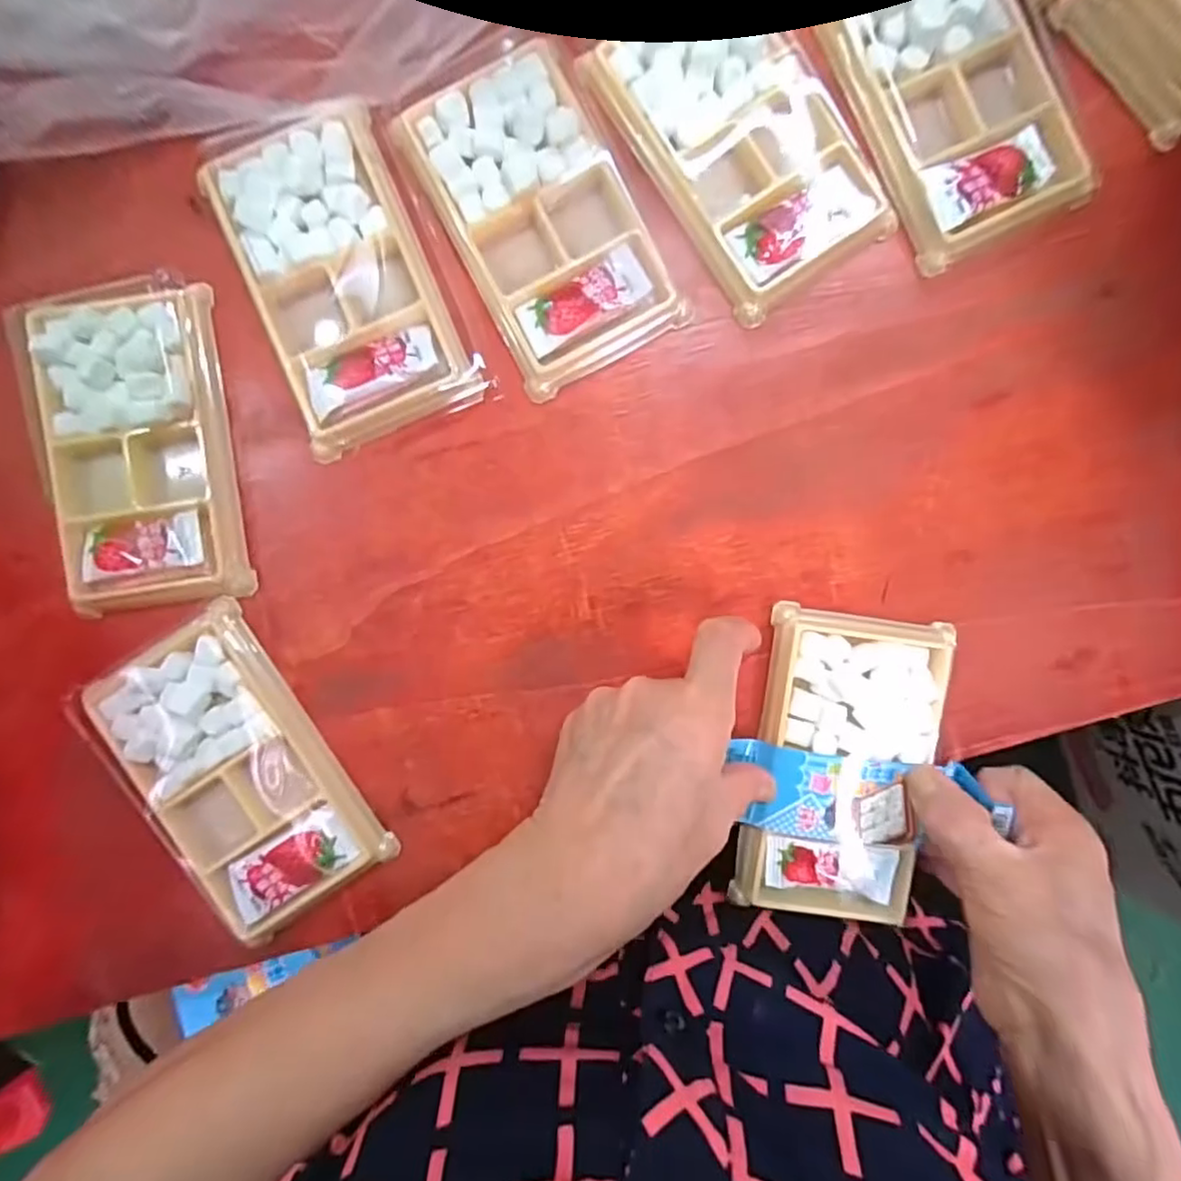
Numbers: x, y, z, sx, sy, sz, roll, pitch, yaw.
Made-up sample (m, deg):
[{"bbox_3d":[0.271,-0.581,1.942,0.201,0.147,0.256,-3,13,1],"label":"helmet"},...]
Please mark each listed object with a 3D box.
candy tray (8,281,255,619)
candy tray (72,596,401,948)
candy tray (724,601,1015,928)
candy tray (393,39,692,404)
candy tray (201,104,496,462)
[{"bbox_3d":[-0.194,-0.060,0.266,0.074,0.014,0.131,-7,93,-1],"label":"candy tray"},{"bbox_3d":[-0.154,0.081,0.276,0.074,0.015,0.132,-33,93,0],"label":"candy tray"},{"bbox_3d":[0.111,0.077,0.276,0.084,0.014,0.133,3,93,-1],"label":"candy tray"},{"bbox_3d":[-0.021,-0.158,0.267,0.075,0.011,0.129,-29,93,0],"label":"candy tray"},{"bbox_3d":[-0.105,-0.130,0.266,0.075,0.015,0.129,-24,93,0],"label":"candy tray"}]

